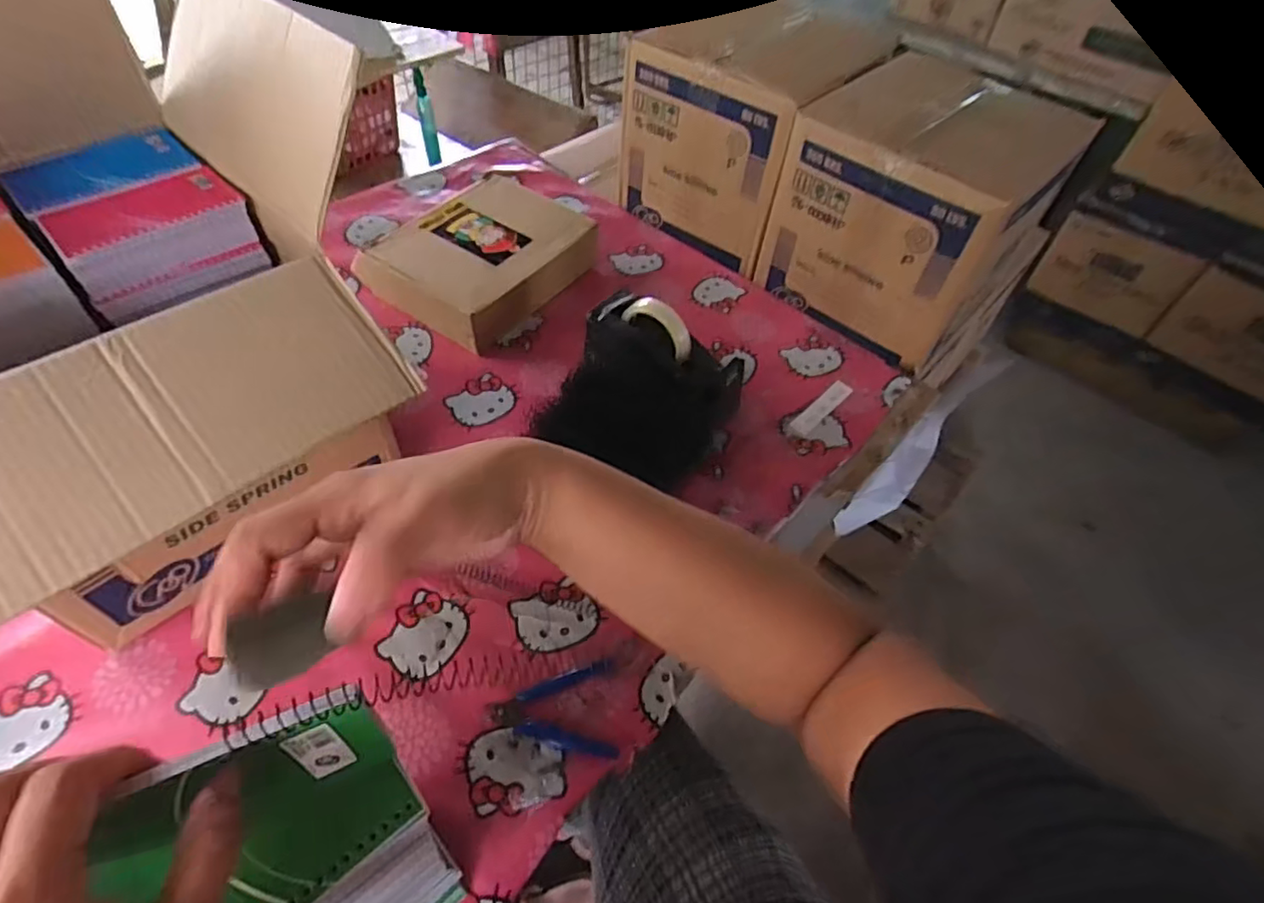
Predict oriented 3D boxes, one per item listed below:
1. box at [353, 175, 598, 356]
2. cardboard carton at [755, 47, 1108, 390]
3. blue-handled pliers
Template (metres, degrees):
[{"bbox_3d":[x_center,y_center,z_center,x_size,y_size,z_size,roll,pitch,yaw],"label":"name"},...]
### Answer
[{"bbox_3d":[-0.214,-0.276,0.892,0.216,0.082,0.267,34,57,20],"label":"box"},{"bbox_3d":[0.388,-0.335,0.867,0.282,0.272,0.274,38,59,22],"label":"cardboard carton"},{"bbox_3d":[-0.072,0.232,0.560,0.112,0.013,0.083,1,52,-4],"label":"blue-handled pliers"}]

